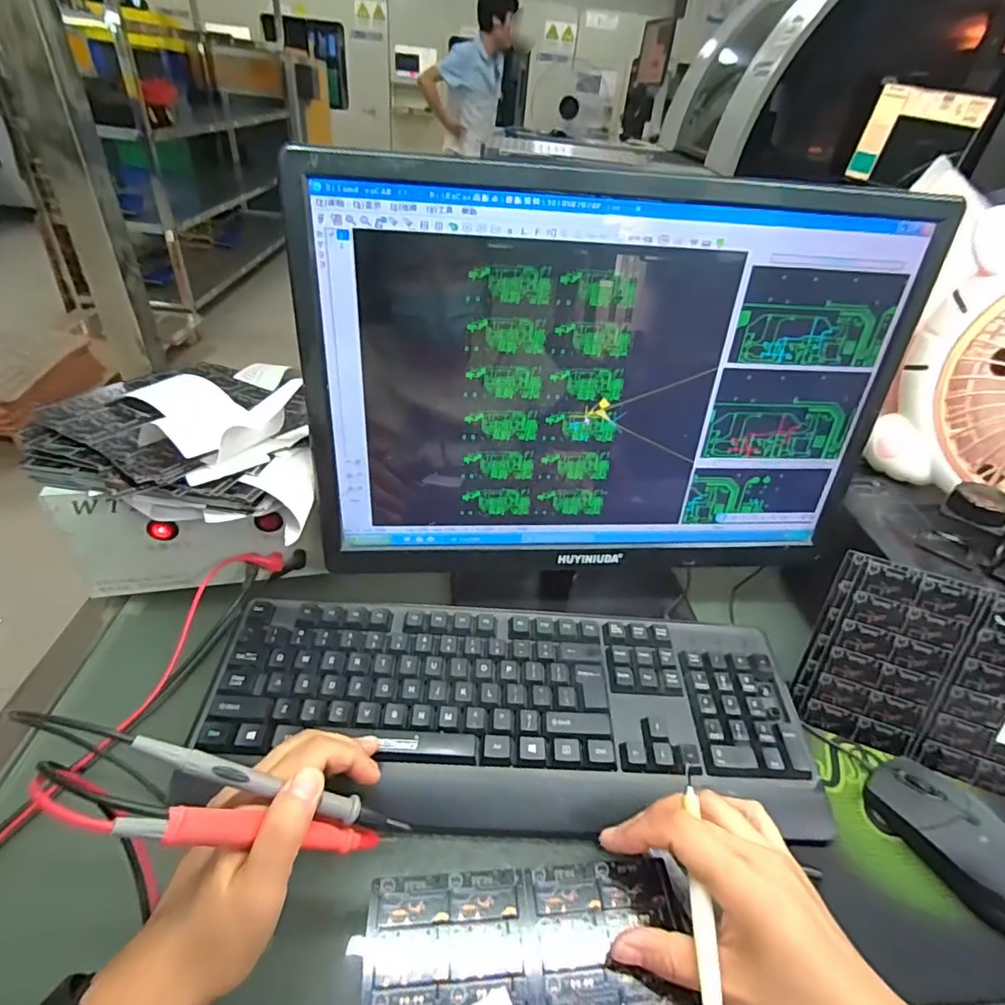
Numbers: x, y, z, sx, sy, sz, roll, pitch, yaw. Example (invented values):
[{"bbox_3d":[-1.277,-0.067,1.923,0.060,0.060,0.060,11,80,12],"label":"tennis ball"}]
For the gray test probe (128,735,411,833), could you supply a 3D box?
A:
[{"bbox_3d":[-0.107,0.142,0.268,0.142,0.009,0.011,33,30,-25],"label":"gray test probe"}]

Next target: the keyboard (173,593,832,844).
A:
[{"bbox_3d":[0.006,0.153,0.405,0.424,0.039,0.161,6,37,-2],"label":"keyboard"}]

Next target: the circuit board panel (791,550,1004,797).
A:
[{"bbox_3d":[0.336,0.133,0.417,0.176,0.146,0.007,17,13,14],"label":"circuit board panel"}]

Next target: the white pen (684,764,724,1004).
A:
[{"bbox_3d":[0.100,0.215,0.267,0.008,0.013,0.142,8,46,2],"label":"white pen"}]

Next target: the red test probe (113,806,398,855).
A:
[{"bbox_3d":[-0.109,0.157,0.257,0.133,0.008,0.013,32,22,-36],"label":"red test probe"}]

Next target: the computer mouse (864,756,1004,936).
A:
[{"bbox_3d":[0.315,0.229,0.368,0.061,0.035,0.118,-15,42,-25],"label":"computer mouse"}]

